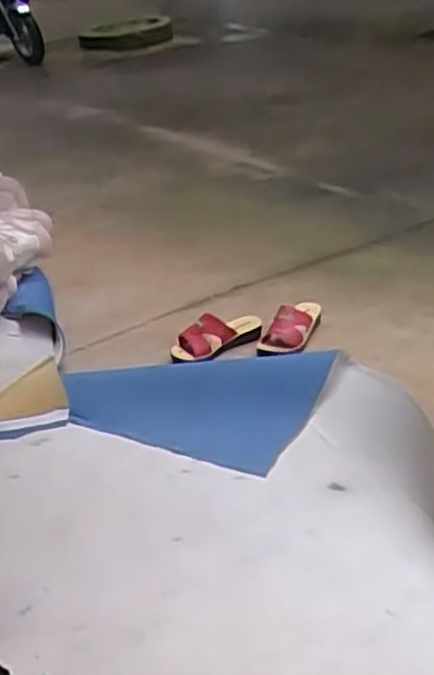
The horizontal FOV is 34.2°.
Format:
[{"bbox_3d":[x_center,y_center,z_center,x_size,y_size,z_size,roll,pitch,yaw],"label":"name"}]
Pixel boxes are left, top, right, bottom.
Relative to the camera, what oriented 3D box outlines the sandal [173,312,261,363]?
[{"bbox_3d":[0.001,-0.003,1.555,0.213,0.068,0.087,-16,33,-17],"label":"sandal"}]

